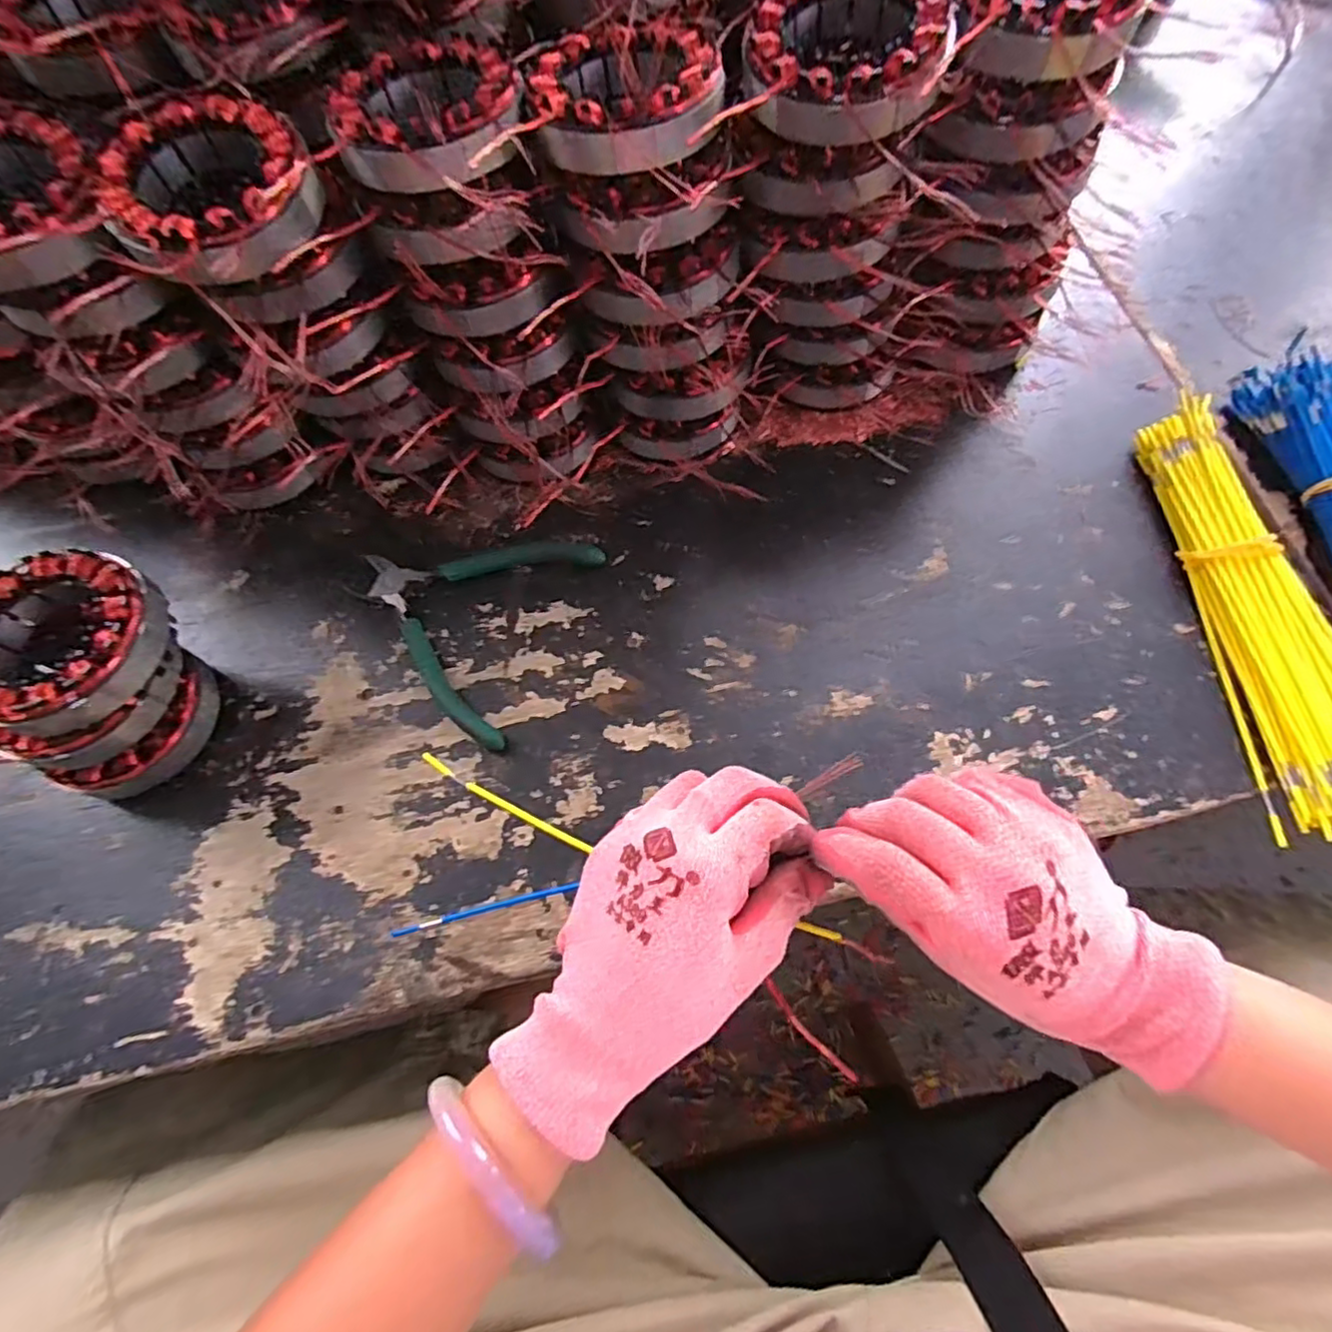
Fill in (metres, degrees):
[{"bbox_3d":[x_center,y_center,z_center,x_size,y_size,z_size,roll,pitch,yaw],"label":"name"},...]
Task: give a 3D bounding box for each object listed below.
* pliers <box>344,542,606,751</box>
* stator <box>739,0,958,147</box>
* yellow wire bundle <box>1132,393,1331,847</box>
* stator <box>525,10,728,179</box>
[{"bbox_3d":[-0.124,-0.038,0.393,0.133,0.011,0.136,22,71,11],"label":"pliers"},{"bbox_3d":[0.080,-0.270,0.297,0.086,0.033,0.084,12,69,8],"label":"stator"},{"bbox_3d":[0.324,-0.034,0.361,0.067,0.023,0.244,-4,68,2],"label":"yellow wire bundle"},{"bbox_3d":[-0.017,-0.256,0.296,0.082,0.026,0.083,6,68,5],"label":"stator"}]

